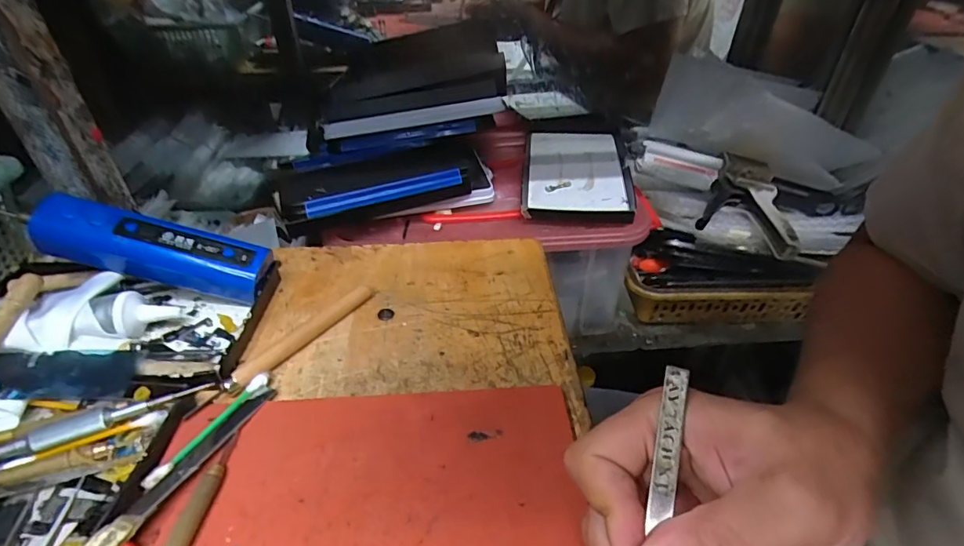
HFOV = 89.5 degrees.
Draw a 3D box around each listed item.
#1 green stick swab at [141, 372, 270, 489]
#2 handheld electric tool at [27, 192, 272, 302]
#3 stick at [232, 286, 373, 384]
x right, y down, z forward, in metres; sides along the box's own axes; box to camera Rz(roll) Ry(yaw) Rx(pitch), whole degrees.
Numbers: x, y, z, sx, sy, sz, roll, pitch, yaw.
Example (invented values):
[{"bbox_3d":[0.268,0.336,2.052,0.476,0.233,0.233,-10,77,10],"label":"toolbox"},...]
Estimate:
[{"bbox_3d":[-0.136,0.076,0.246,0.008,0.004,0.073,17,40,18],"label":"green stick swab"},{"bbox_3d":[-0.202,-0.015,0.301,0.125,0.033,0.026,16,36,-13],"label":"handheld electric tool"},{"bbox_3d":[-0.105,0.036,0.298,0.009,0.011,0.097,27,44,28],"label":"stick"}]

